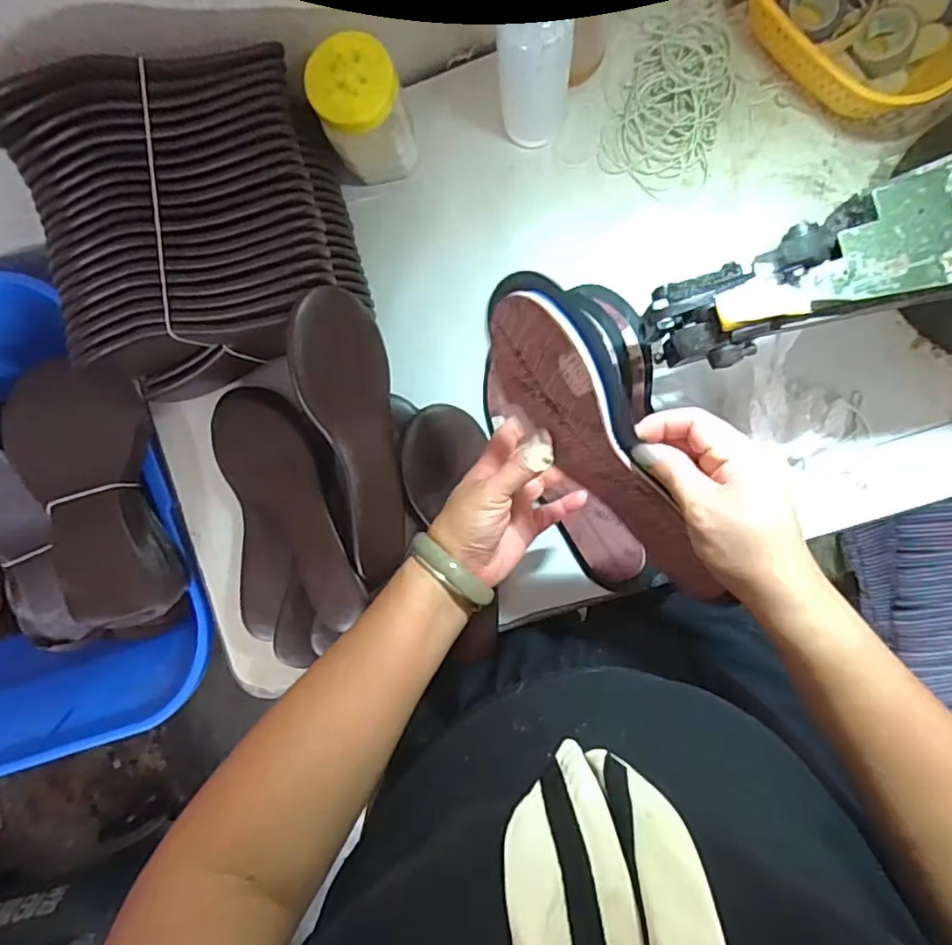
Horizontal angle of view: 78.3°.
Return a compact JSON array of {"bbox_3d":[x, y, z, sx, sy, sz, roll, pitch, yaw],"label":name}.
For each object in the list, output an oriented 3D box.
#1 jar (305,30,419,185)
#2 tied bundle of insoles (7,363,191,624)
[{"bbox_3d":[-0.094,-0.310,0.509,0.068,0.103,0.069,0,91,7],"label":"jar"},{"bbox_3d":[-0.364,0.027,0.564,0.102,0.093,0.242,-10,90,7],"label":"tied bundle of insoles"}]

